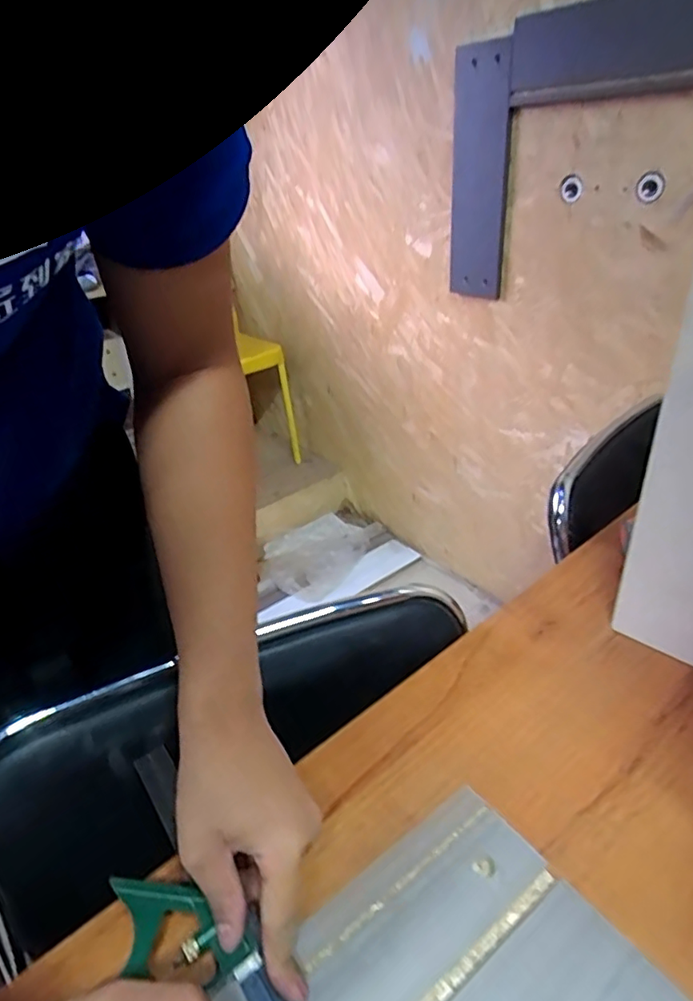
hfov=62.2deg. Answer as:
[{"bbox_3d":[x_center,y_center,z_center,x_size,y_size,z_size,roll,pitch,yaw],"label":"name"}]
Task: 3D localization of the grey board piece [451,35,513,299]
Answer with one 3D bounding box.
[{"bbox_3d":[0.262,-0.624,1.129,0.024,0.431,0.142,-28,38,-29],"label":"grey board piece"}]

